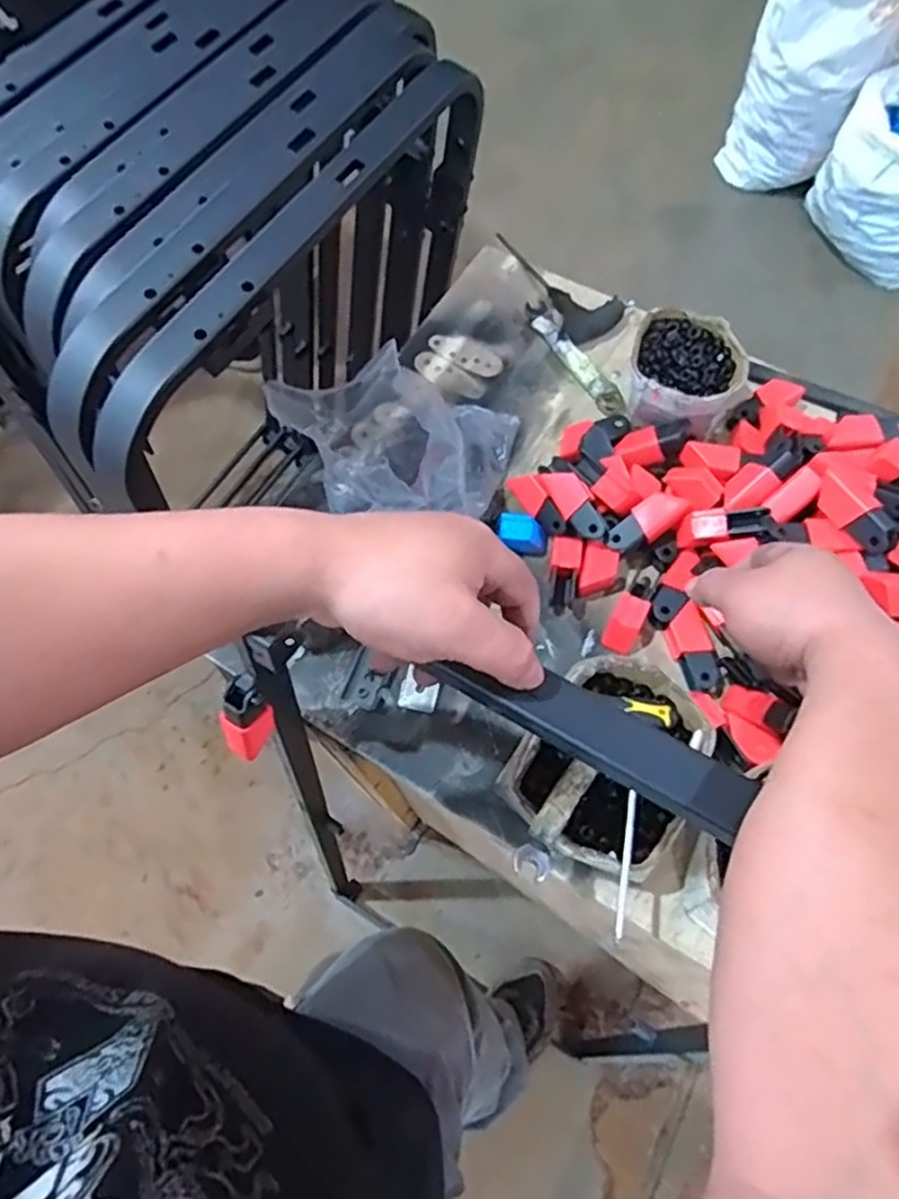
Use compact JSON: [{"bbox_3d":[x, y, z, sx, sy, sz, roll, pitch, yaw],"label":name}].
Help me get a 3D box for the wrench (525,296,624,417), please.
[{"bbox_3d":[0.142,-0.291,0.839,0.037,0.022,0.189,-26,68,-10],"label":"wrench"}]

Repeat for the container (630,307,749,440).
[{"bbox_3d":[0.258,-0.239,0.781,0.127,0.070,0.139,16,68,9],"label":"container"}]

